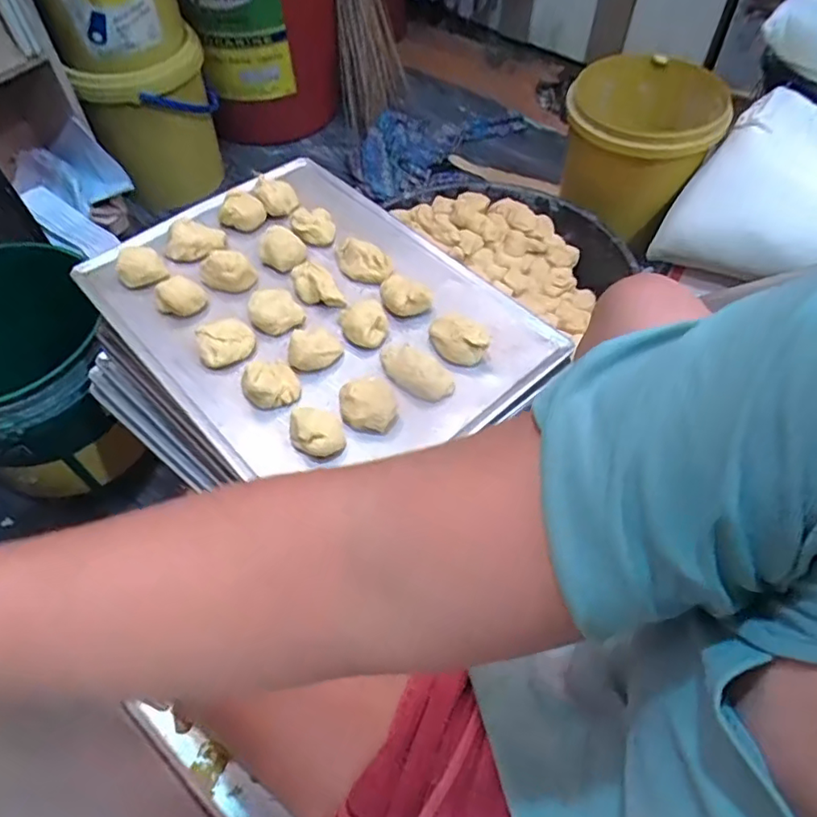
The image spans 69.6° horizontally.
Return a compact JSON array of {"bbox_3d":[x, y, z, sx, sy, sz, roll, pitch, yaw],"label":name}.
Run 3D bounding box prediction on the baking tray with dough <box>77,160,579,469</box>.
[{"bbox_3d":[-0.103,-0.109,0.615,0.322,0.047,0.447,-39,63,-21],"label":"baking tray with dough"}]

